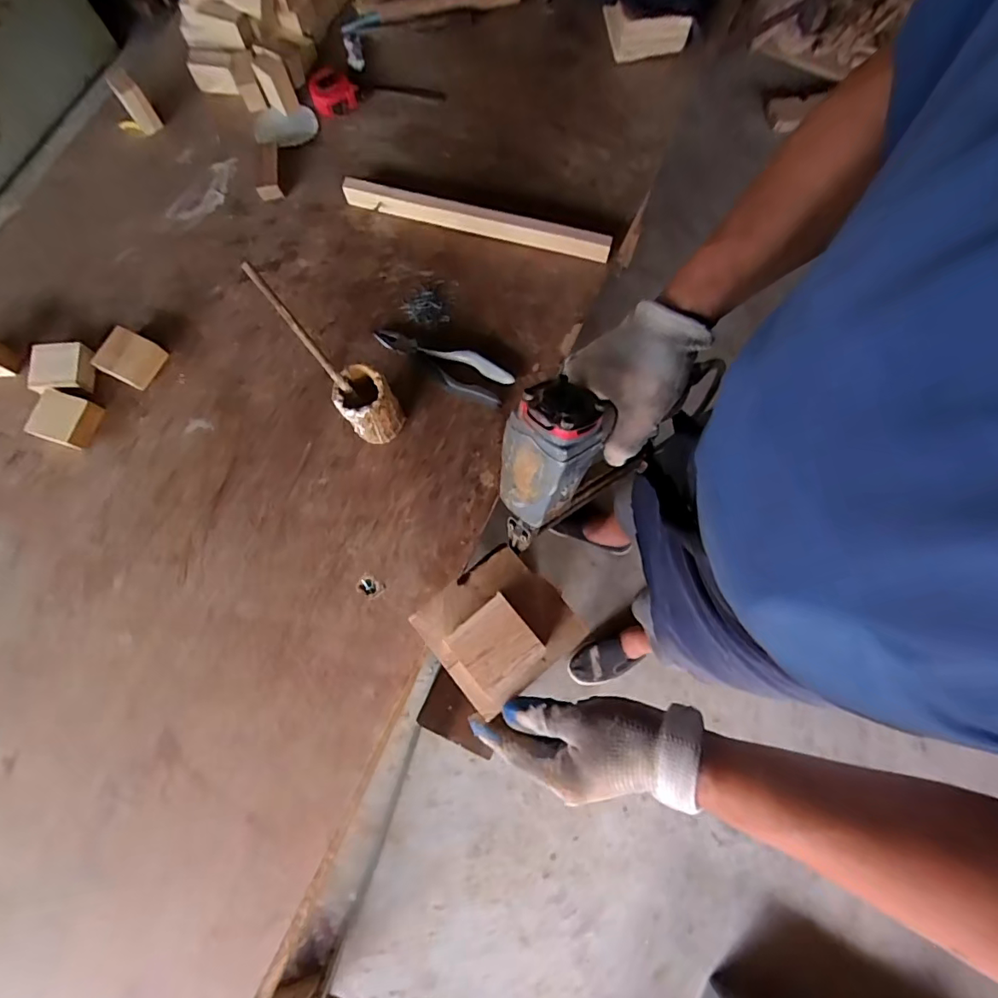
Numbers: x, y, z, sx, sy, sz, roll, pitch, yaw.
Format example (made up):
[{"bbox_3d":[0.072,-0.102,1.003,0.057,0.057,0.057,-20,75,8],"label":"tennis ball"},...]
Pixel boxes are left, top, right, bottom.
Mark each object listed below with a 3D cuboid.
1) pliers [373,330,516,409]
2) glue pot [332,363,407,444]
[{"bbox_3d":[-0.076,-0.182,0.669,0.191,0.013,0.059,29,78,6],"label":"pliers"},{"bbox_3d":[-0.156,-0.111,0.612,0.062,0.089,0.064,0,77,-1],"label":"glue pot"}]

